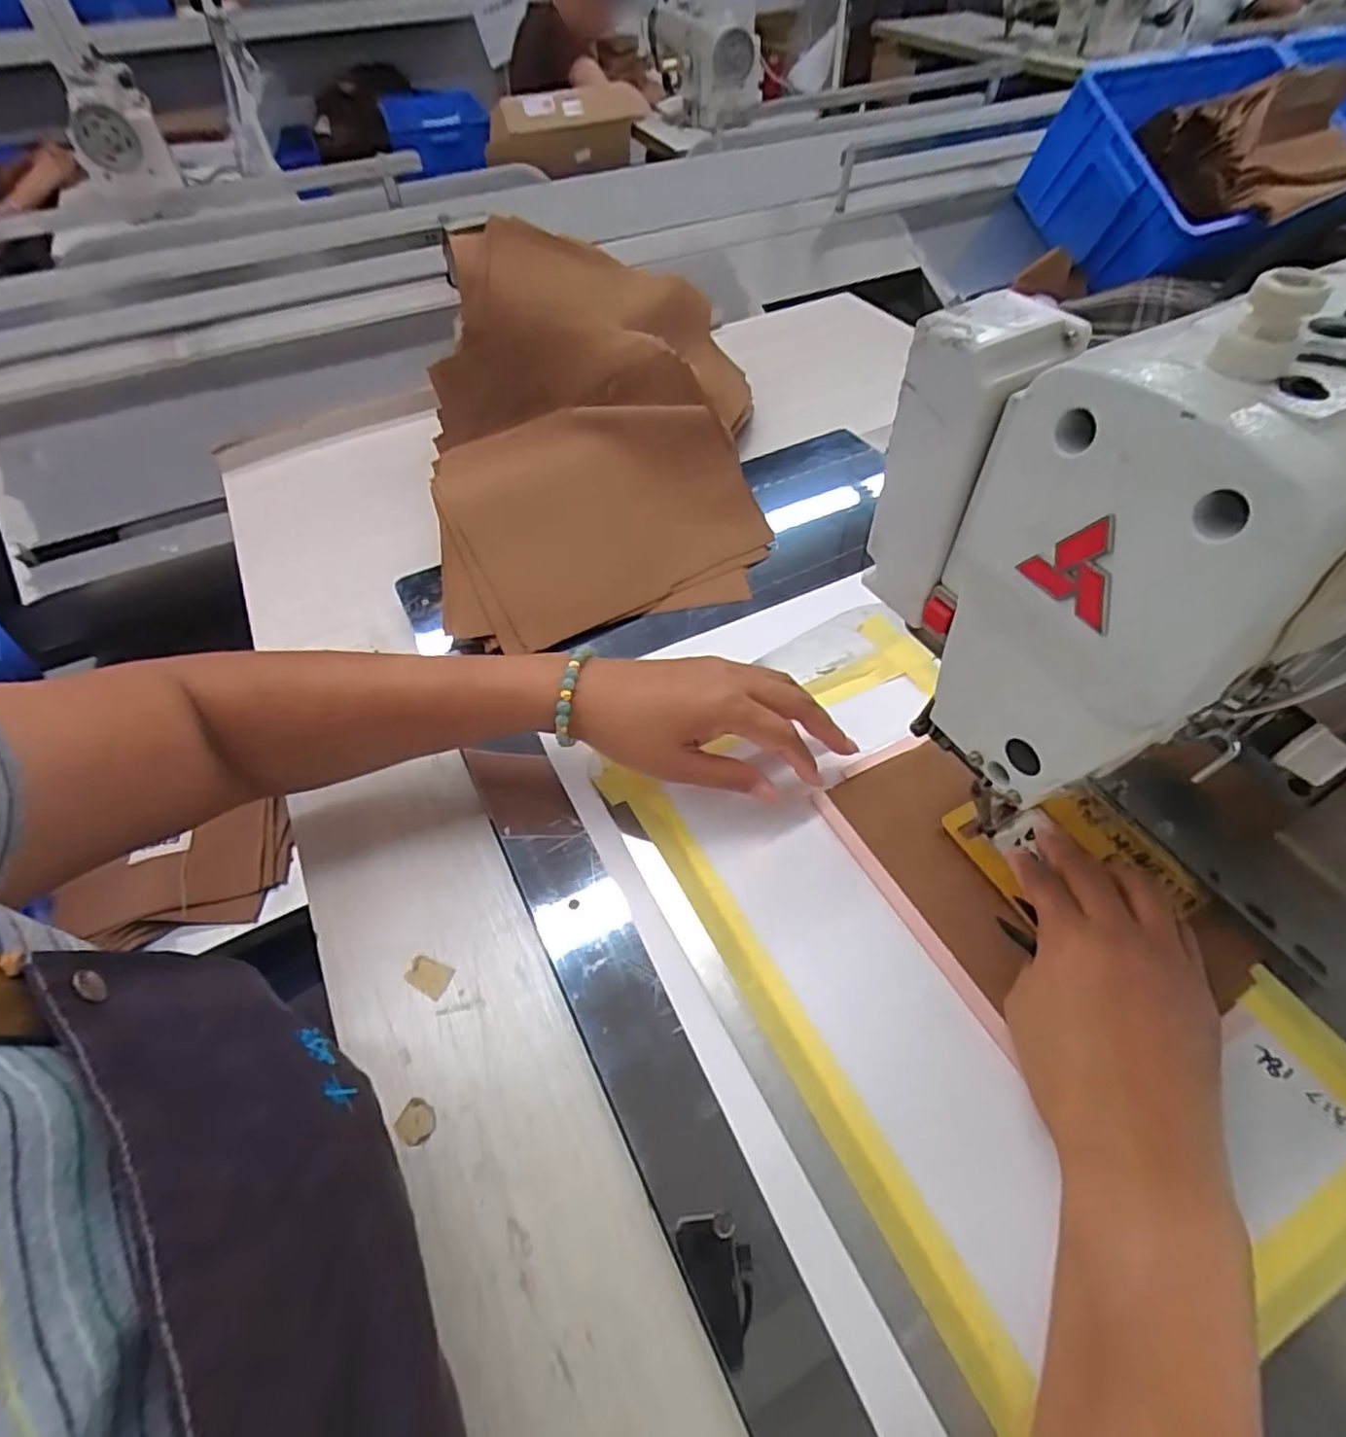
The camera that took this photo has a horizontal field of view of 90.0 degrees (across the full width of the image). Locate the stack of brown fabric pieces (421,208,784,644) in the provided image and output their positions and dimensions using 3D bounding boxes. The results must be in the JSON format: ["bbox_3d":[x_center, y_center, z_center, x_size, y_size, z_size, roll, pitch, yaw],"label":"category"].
[{"bbox_3d":[-0.067,-0.240,0.546,0.265,0.154,0.364,-3,52,0],"label":"stack of brown fabric pieces"}]

